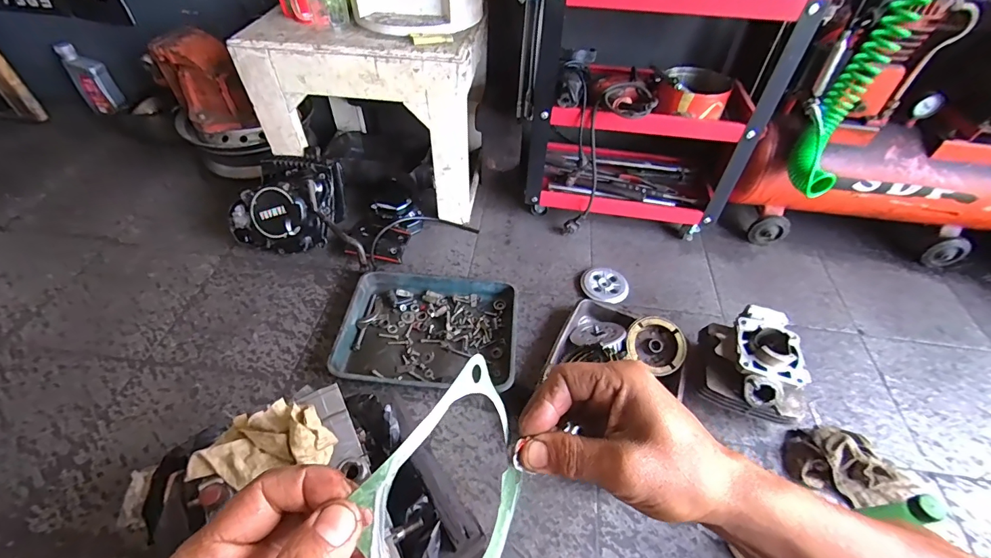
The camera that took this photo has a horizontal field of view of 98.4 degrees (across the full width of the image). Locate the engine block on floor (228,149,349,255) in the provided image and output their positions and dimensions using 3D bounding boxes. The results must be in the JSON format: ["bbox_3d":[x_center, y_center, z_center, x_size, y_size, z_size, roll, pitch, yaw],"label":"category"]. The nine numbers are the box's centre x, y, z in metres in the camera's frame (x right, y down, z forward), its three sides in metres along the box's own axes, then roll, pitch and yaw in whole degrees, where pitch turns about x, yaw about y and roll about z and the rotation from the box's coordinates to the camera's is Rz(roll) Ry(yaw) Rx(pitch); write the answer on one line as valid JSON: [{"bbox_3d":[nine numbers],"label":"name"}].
[{"bbox_3d":[-0.503,-0.176,1.042,0.230,0.173,0.206,4,49,0],"label":"engine block on floor"}]

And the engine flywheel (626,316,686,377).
[{"bbox_3d":[0.319,0.137,0.861,0.116,0.048,0.113,26,76,7],"label":"engine flywheel"}]

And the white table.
[{"bbox_3d":[-0.289,-0.445,1.114,0.494,0.418,0.349,7,49,2],"label":"white table"}]

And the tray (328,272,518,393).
[{"bbox_3d":[-0.136,0.105,0.900,0.356,0.044,0.276,5,49,1],"label":"tray"}]

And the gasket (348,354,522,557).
[{"bbox_3d":[-0.020,0.114,0.224,0.019,0.111,0.107,-2,35,34],"label":"gasket"}]

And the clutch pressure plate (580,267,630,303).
[{"bbox_3d":[0.259,0.013,1.014,0.103,0.022,0.112,2,49,-2],"label":"clutch pressure plate"}]

